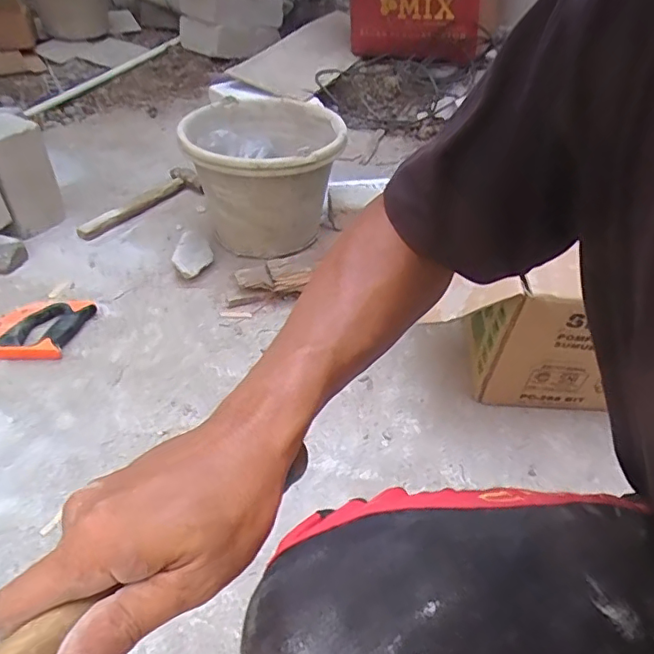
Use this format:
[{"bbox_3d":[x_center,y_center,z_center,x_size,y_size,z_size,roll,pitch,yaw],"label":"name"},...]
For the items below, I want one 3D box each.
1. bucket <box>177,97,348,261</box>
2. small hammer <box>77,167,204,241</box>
[{"bbox_3d":[-0.110,-0.270,1.055,0.275,0.220,0.280,1,41,-1],"label":"bucket"},{"bbox_3d":[-0.380,-0.257,1.168,0.101,0.038,0.297,24,46,23],"label":"small hammer"}]

